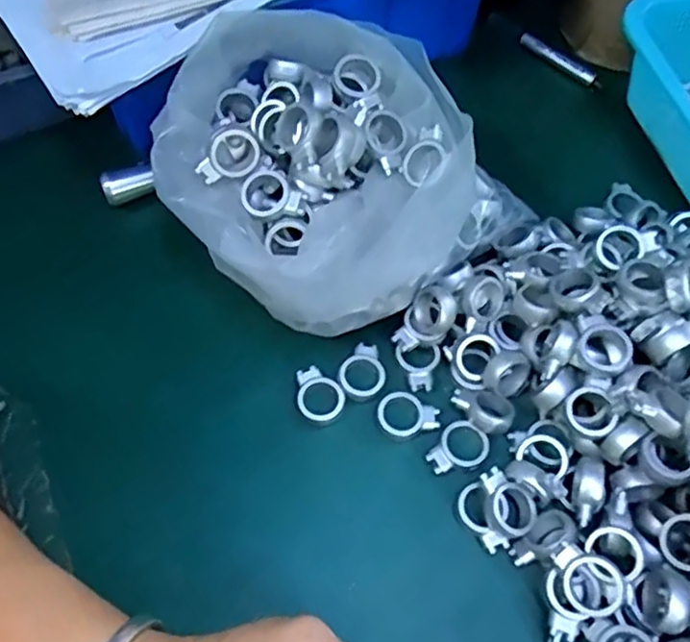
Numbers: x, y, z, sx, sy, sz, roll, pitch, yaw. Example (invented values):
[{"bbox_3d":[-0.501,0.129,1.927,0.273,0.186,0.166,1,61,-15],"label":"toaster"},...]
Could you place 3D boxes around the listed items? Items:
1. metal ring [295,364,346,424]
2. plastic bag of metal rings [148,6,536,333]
[{"bbox_3d":[-0.015,0.039,0.356,0.025,0.004,0.032,-32,66,-18],"label":"metal ring"},{"bbox_3d":[-0.006,-0.081,0.364,0.163,0.110,0.171,40,67,19],"label":"plastic bag of metal rings"}]

